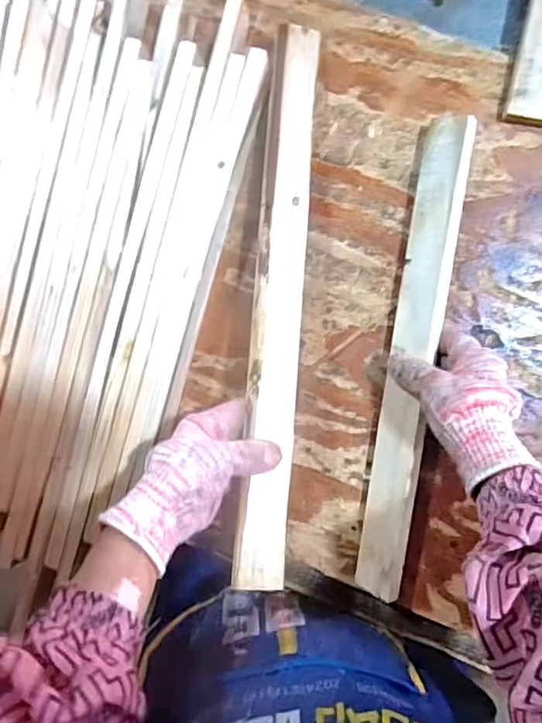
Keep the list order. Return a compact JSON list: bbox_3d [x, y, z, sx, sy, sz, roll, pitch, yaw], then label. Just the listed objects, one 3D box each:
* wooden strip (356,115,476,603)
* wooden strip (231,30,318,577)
[{"bbox_3d":[0.126,-0.003,0.488,0.035,0.033,0.417,9,91,4],"label":"wooden strip"},{"bbox_3d":[0.007,-0.060,0.467,0.041,0.012,0.481,3,82,4],"label":"wooden strip"}]

